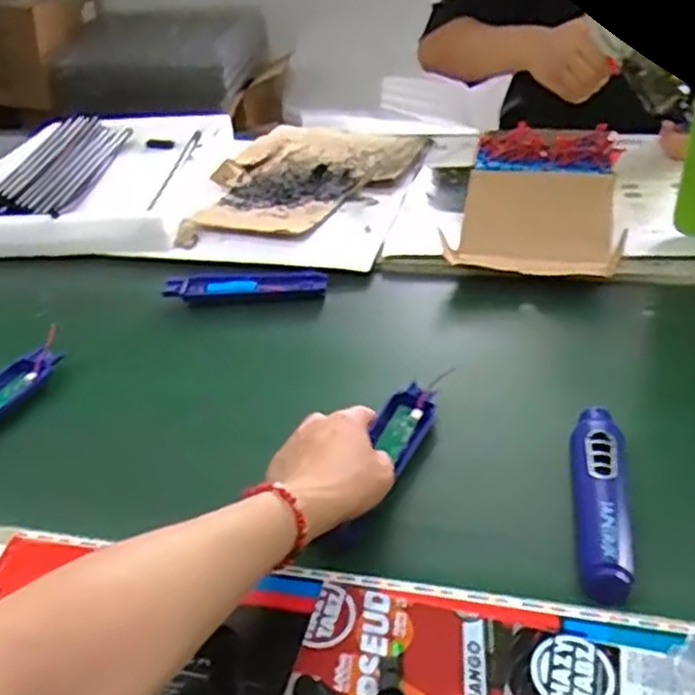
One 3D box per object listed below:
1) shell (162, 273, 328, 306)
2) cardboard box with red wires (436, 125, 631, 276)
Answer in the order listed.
[{"bbox_3d":[-0.106,-0.064,0.789,0.165,0.021,0.047,-1,36,6],"label":"shell"},{"bbox_3d":[0.224,-0.172,0.850,0.177,0.078,0.249,6,37,15],"label":"cardboard box with red wires"}]

